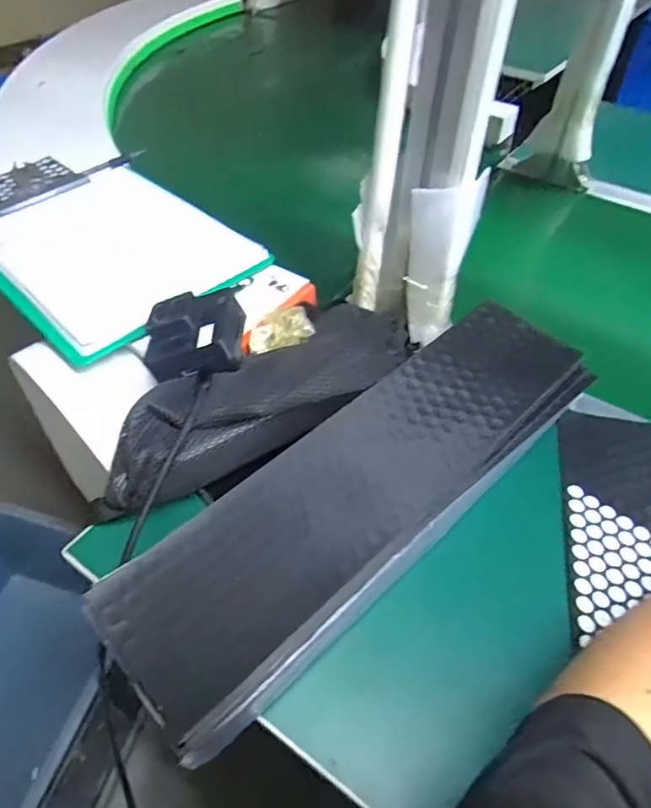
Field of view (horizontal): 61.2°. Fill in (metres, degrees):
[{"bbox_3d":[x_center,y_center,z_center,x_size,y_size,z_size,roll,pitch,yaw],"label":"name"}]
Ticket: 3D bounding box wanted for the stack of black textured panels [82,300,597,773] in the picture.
[{"bbox_3d":[0.042,0.047,0.397,0.398,0.031,0.108,-34,56,-30],"label":"stack of black textured panels"}]

